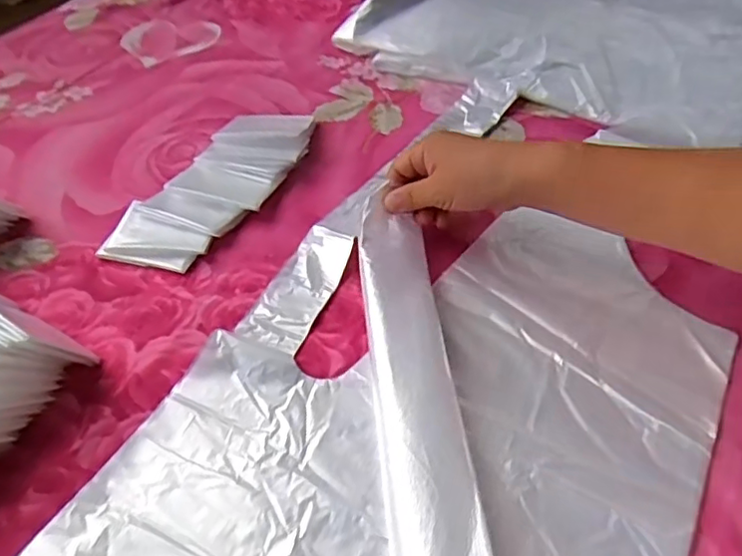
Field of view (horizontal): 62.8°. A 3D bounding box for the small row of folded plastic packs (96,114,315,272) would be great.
[{"bbox_3d":[-0.129,-0.084,0.524,0.084,0.026,0.209,22,53,22],"label":"small row of folded plastic packs"}]

